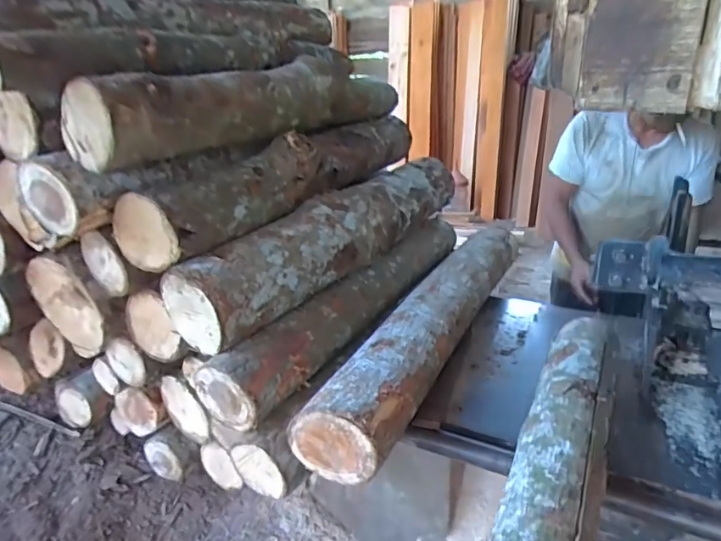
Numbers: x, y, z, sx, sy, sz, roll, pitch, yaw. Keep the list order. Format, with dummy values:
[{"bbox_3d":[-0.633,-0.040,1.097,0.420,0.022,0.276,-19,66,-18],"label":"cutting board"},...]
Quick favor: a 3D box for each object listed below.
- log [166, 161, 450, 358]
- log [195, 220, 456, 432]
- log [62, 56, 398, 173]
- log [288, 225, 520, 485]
[{"bbox_3d":[-0.027,-0.118,1.384,0.185,0.185,1.078,12,27,34],"label":"log"},{"bbox_3d":[0.031,0.059,1.380,0.142,0.131,1.069,11,27,33],"label":"log"},{"bbox_3d":[-0.187,-0.427,1.255,0.146,0.153,1.044,11,27,32],"label":"log"},{"bbox_3d":[0.218,0.109,1.296,0.169,0.131,1.082,9,26,29],"label":"log"}]

